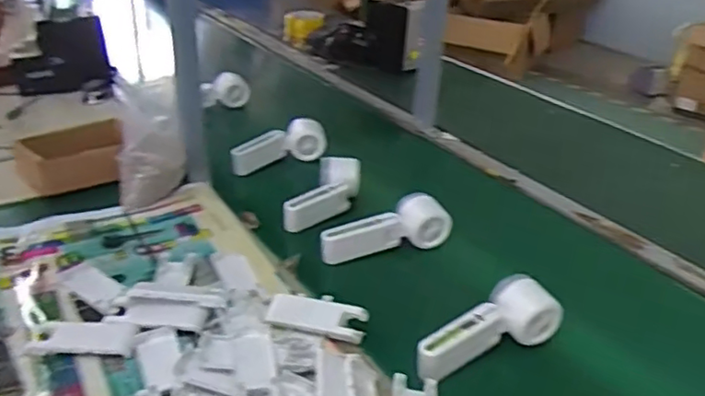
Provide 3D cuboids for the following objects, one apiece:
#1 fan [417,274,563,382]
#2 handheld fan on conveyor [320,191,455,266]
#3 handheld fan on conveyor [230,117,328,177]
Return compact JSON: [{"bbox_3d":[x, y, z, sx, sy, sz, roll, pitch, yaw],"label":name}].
[{"bbox_3d":[0.131,0.128,0.647,0.164,0.055,0.052,-14,33,-25],"label":"fan"},{"bbox_3d":[0.042,0.047,0.819,0.169,0.062,0.057,-14,33,-27],"label":"handheld fan on conveyor"},{"bbox_3d":[-0.120,-0.085,1.046,0.167,0.057,0.042,-19,35,-32],"label":"handheld fan on conveyor"}]

